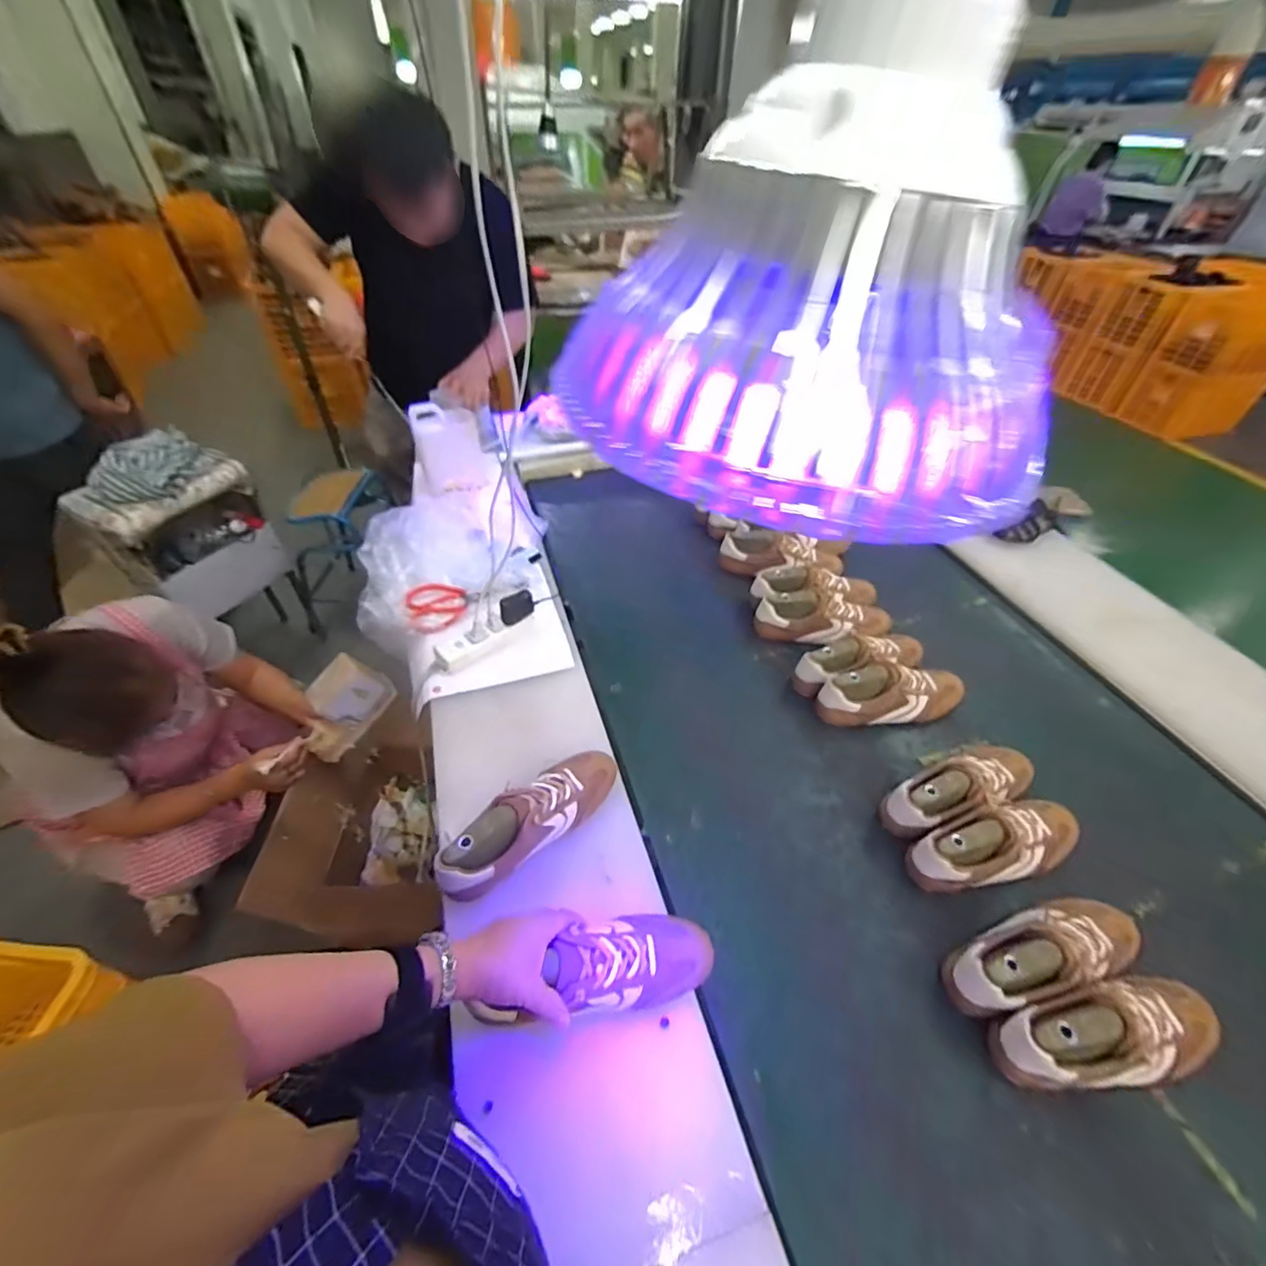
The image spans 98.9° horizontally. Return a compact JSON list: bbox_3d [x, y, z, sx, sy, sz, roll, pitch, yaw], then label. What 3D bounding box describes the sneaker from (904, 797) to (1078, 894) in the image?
[{"bbox_3d":[0.475,0.271,0.702,0.243,0.094,0.082,-13,47,-14],"label":"sneaker"}]

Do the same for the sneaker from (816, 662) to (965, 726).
[{"bbox_3d":[0.420,0.100,0.871,0.243,0.094,0.077,-9,46,-10],"label":"sneaker"}]

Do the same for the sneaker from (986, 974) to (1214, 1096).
[{"bbox_3d":[0.501,0.415,0.558,0.243,0.082,0.085,-9,46,-10],"label":"sneaker"}]

